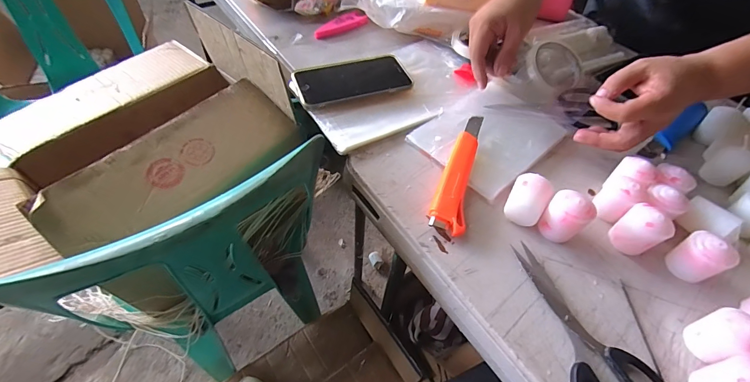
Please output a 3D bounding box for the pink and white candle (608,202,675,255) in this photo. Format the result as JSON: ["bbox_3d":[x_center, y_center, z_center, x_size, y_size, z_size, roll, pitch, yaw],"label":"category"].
[{"bbox_3d":[0.264,0.038,0.344,0.040,0.049,0.039,-29,60,-26],"label":"pink and white candle"}]

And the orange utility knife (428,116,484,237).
[{"bbox_3d":[0.097,-0.027,0.391,0.036,0.026,0.168,18,52,8],"label":"orange utility knife"}]

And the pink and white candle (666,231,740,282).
[{"bbox_3d":[0.307,0.062,0.326,0.035,0.045,0.037,-18,56,-19],"label":"pink and white candle"}]

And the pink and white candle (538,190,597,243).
[{"bbox_3d":[0.188,0.027,0.345,0.032,0.050,0.037,-32,61,-27],"label":"pink and white candle"}]

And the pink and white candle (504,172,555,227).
[{"bbox_3d":[0.160,0.009,0.362,0.037,0.037,0.044,29,55,16],"label":"pink and white candle"}]

